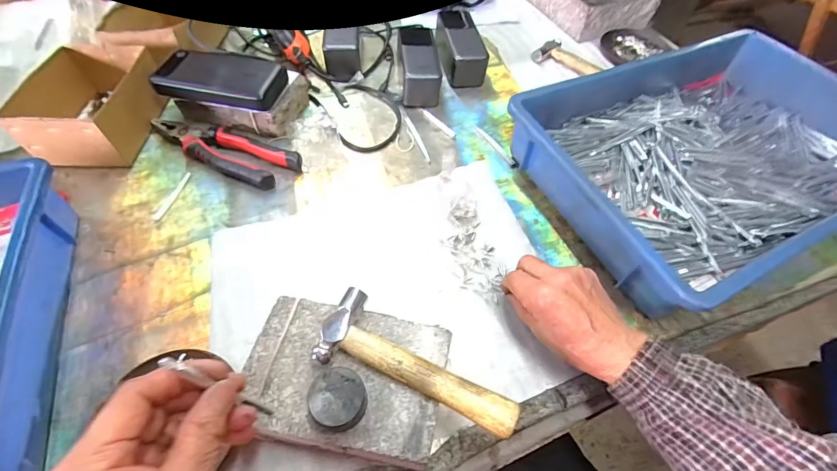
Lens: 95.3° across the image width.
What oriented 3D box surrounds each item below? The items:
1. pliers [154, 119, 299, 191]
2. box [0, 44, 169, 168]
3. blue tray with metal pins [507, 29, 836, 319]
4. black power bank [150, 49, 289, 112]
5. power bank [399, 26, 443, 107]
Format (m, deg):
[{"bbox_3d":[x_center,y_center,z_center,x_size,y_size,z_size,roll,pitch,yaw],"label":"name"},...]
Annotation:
[{"bbox_3d":[-0.244,-0.113,0.482,0.206,0.024,0.067,23,59,12],"label":"pliers"},{"bbox_3d":[-0.404,-0.169,0.483,0.116,0.066,0.172,5,56,1],"label":"box"},{"bbox_3d":[0.357,-0.103,0.466,0.443,0.085,0.281,-21,60,-16],"label":"blue tray with metal pins"},{"bbox_3d":[-0.251,-0.205,0.491,0.150,0.028,0.084,9,57,4],"label":"black power bank"},{"bbox_3d":[-0.002,-0.259,0.571,0.055,0.057,0.142,-3,57,-5],"label":"power bank"}]

